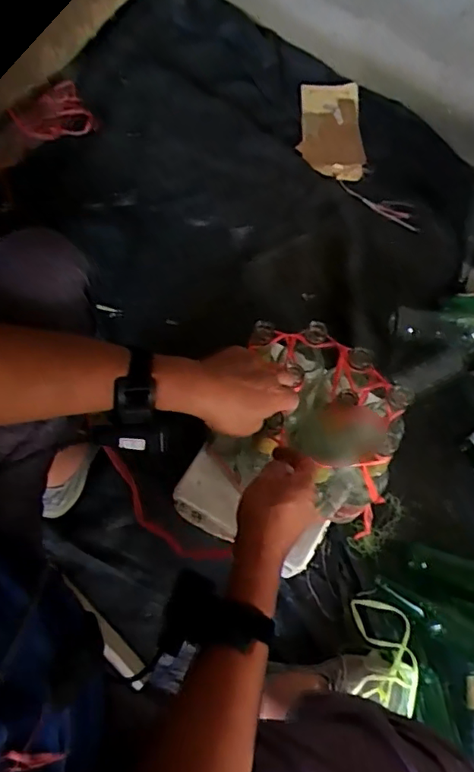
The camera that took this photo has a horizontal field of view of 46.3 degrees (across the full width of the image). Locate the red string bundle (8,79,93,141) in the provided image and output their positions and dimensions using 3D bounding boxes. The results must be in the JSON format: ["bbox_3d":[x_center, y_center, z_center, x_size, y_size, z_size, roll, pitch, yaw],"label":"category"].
[{"bbox_3d":[-0.369,-0.544,1.109,0.143,0.063,0.105,-27,73,-14],"label":"red string bundle"}]

